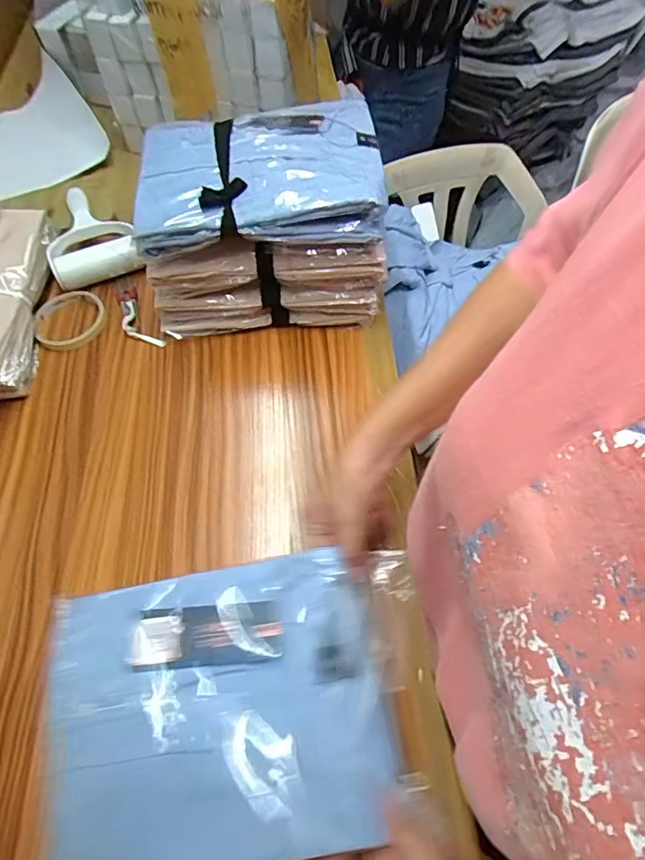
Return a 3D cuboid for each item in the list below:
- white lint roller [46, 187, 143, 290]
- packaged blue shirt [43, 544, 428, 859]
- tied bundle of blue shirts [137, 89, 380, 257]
[{"bbox_3d":[-0.297,-0.246,0.655,0.104,0.045,0.125,-17,61,-8],"label":"white lint roller"},{"bbox_3d":[-0.069,0.204,0.384,0.272,0.038,0.200,-9,60,-4],"label":"packaged blue shirt"},{"bbox_3d":[-0.067,-0.271,0.536,0.253,0.048,0.201,-9,60,-3],"label":"tied bundle of blue shirts"}]

